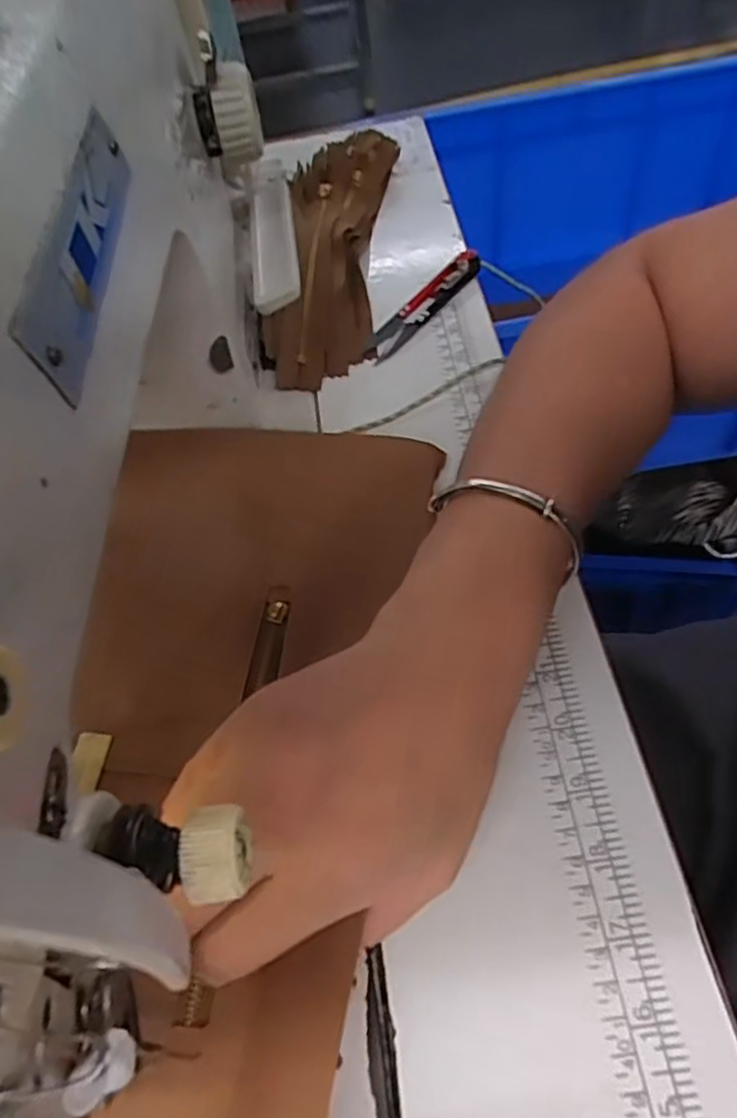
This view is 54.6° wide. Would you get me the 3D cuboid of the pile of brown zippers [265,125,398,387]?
[{"bbox_3d":[-0.028,-0.201,0.457,0.075,0.029,0.214,1,56,8],"label":"pile of brown zippers"}]

